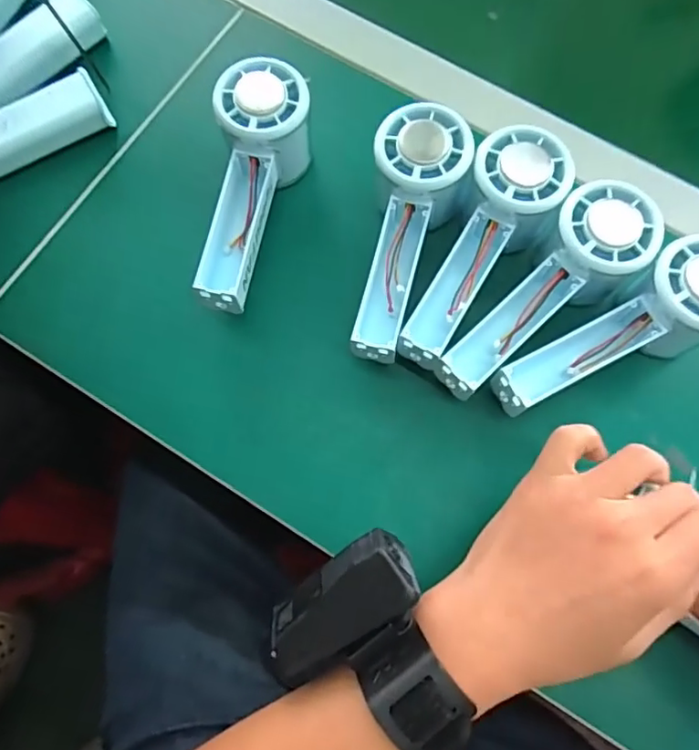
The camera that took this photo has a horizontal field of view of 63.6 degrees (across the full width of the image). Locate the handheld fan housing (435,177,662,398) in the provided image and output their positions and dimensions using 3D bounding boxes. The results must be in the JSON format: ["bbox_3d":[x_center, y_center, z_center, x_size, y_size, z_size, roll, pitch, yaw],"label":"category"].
[{"bbox_3d":[0.116,-0.046,0.340,0.153,0.058,0.060,-43,79,1],"label":"handheld fan housing"}]

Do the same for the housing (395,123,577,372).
[{"bbox_3d":[0.079,-0.070,0.343,0.053,0.061,0.149,28,75,6],"label":"housing"}]

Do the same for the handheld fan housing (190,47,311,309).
[{"bbox_3d":[-0.057,-0.113,0.353,0.053,0.056,0.150,4,74,0],"label":"handheld fan housing"}]

